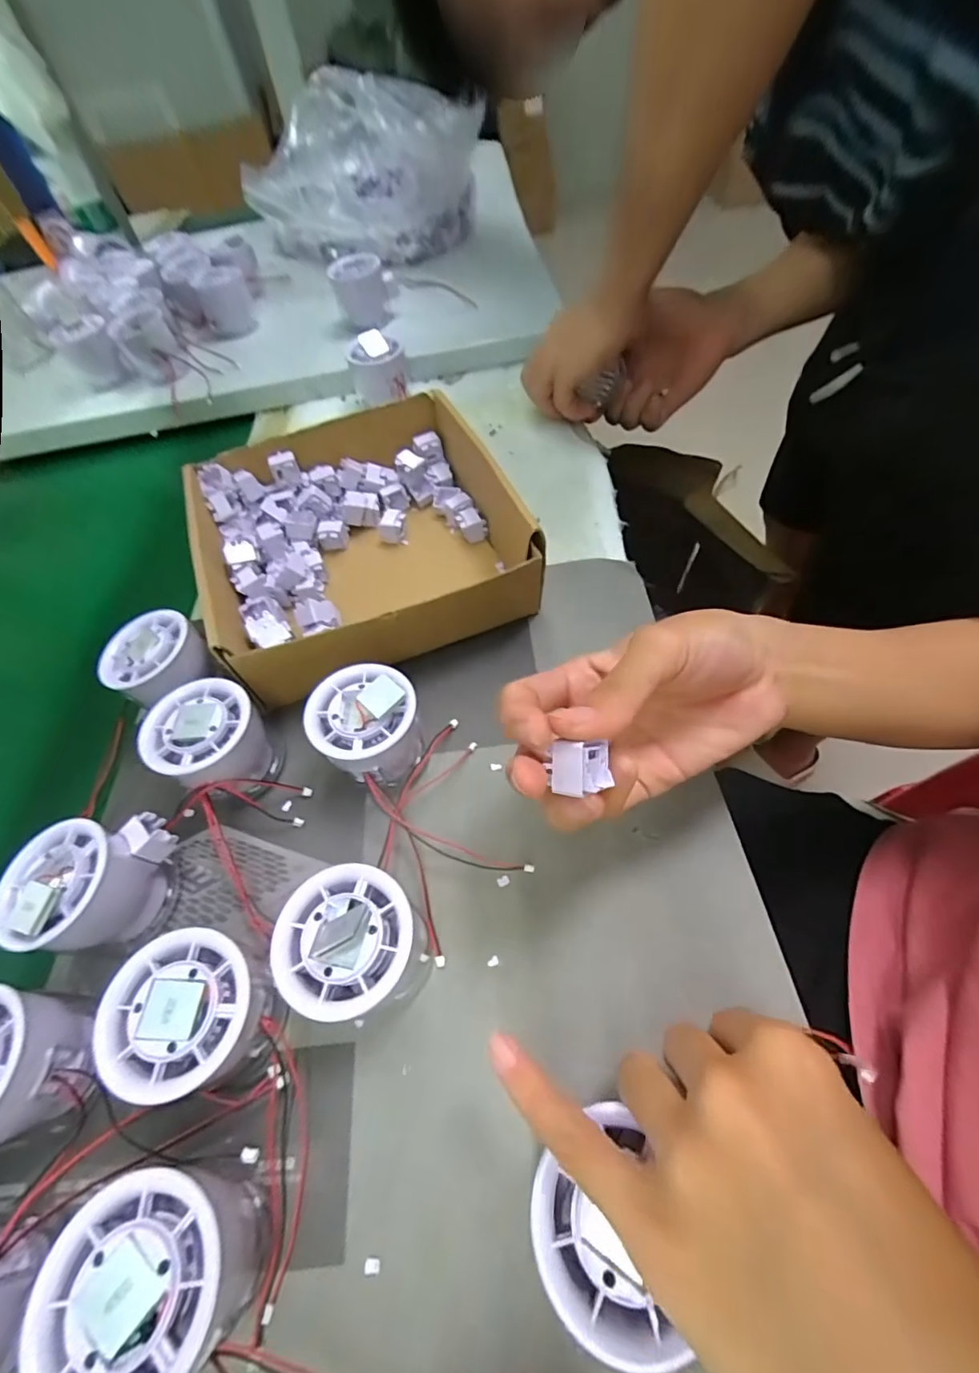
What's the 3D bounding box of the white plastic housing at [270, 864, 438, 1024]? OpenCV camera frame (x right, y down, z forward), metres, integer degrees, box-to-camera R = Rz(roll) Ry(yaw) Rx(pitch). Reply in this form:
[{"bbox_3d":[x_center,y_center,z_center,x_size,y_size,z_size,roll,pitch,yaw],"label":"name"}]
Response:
[{"bbox_3d":[-0.060,0.116,0.238,0.059,0.053,0.056,-4,56,6],"label":"white plastic housing"}]

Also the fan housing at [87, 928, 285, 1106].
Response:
[{"bbox_3d":[-0.120,0.142,0.229,0.061,0.057,0.059,-14,55,-3],"label":"fan housing"}]

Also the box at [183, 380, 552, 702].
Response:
[{"bbox_3d":[-0.091,-0.102,0.387,0.202,0.080,0.207,-22,56,-8],"label":"box"}]

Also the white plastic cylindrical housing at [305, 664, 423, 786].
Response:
[{"bbox_3d":[-0.067,0.027,0.297,0.056,0.055,0.061,-4,56,6],"label":"white plastic cylindrical housing"}]

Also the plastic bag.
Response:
[{"bbox_3d":[-0.148,-0.637,0.660,0.288,0.158,0.224,-13,55,0],"label":"plastic bag"}]

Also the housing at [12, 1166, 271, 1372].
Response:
[{"bbox_3d":[-0.114,0.203,0.186,0.057,0.056,0.056,-4,56,6],"label":"housing"}]

